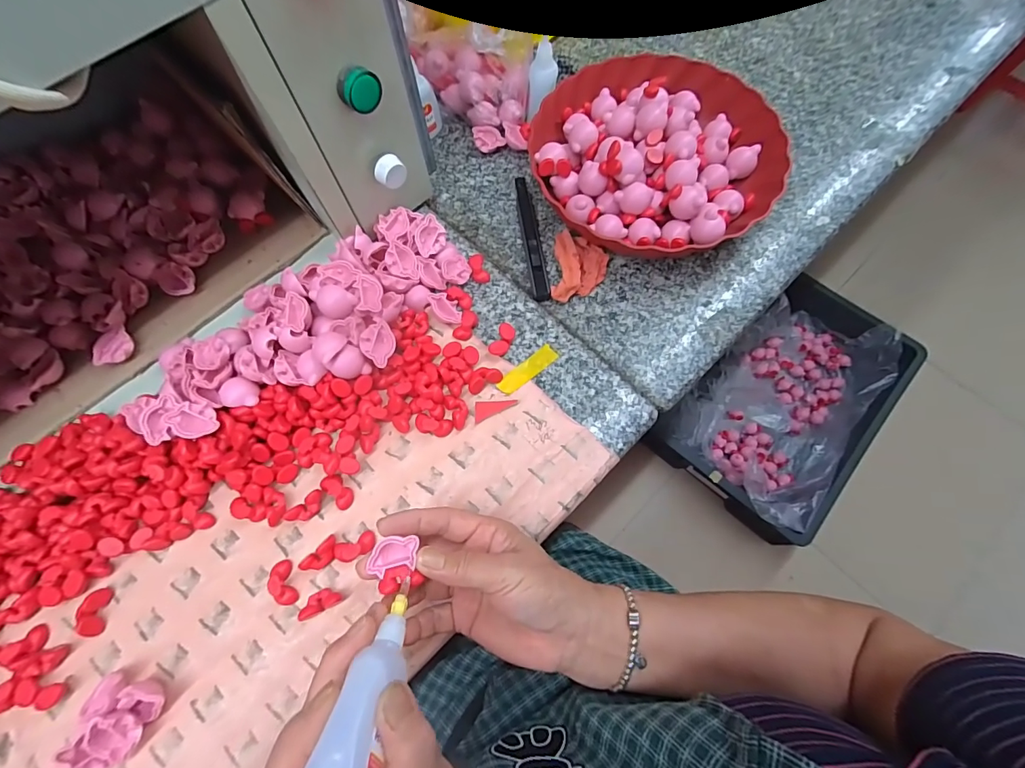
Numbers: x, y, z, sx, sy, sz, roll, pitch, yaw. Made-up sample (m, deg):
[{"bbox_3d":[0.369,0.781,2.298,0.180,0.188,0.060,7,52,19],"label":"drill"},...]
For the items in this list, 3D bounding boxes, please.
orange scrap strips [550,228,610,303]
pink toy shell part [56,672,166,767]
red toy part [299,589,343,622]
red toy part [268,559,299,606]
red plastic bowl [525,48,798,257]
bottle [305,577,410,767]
[{"bbox_3d":[0.065,-0.113,0.420,0.050,0.019,0.076,6,70,4],"label":"orange scrap strips"},{"bbox_3d":[-0.267,0.224,0.288,0.046,0.029,0.056,26,73,11],"label":"pink toy shell part"},{"bbox_3d":[-0.142,0.161,0.323,0.027,0.015,0.014,-26,71,-8],"label":"red toy part"},{"bbox_3d":[-0.172,0.149,0.326,0.015,0.013,0.032,-21,71,-6],"label":"red toy part"},{"bbox_3d":[0.141,-0.233,0.440,0.232,0.057,0.235,-1,70,2],"label":"red plastic bowl"},{"bbox_3d":[-0.068,0.151,0.225,0.025,0.101,0.026,8,116,1],"label":"bottle"}]

